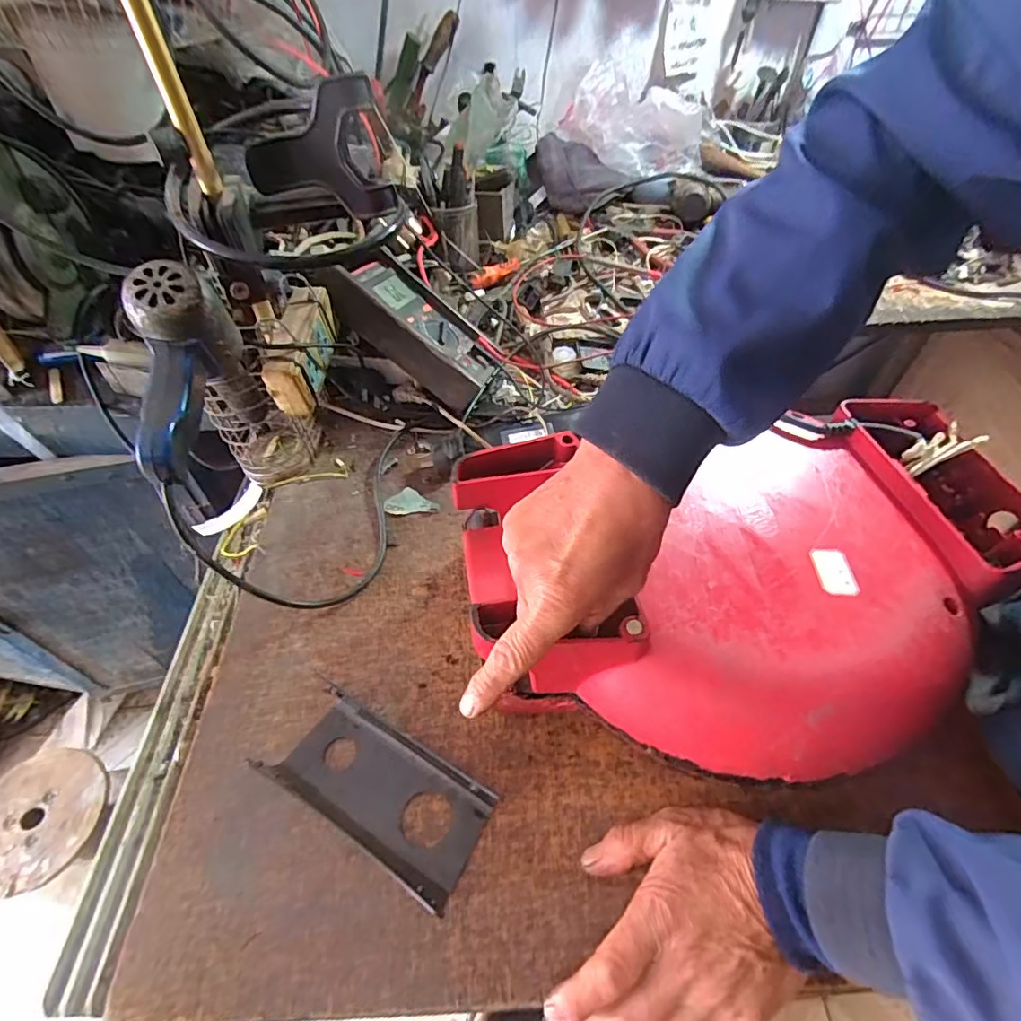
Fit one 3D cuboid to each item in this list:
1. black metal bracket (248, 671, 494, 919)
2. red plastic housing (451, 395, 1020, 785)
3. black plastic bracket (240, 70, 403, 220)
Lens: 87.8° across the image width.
[{"bbox_3d":[-0.091,0.186,0.360,0.149,0.031,0.073,25,55,18],"label":"black metal bracket"},{"bbox_3d":[0.171,0.026,0.396,0.407,0.085,0.292,-6,53,-8],"label":"red plastic housing"},{"bbox_3d":[-0.111,-0.207,0.305,0.078,0.064,0.022,-14,53,-11],"label":"black plastic bracket"}]

